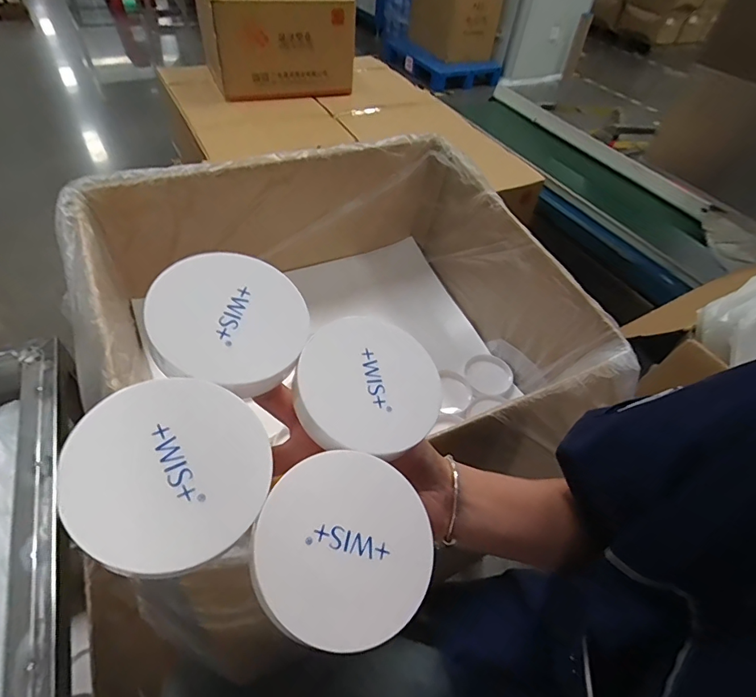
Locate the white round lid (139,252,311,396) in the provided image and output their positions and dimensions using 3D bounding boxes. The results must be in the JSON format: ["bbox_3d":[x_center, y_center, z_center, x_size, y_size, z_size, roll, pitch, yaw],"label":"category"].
[{"bbox_3d":[-0.076,-0.012,0.230,0.077,0.019,0.077,11,58,-17],"label":"white round lid"}]

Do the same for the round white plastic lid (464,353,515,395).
[{"bbox_3d":[0.180,0.039,0.731,0.078,0.012,0.078,4,48,-4],"label":"round white plastic lid"}]

